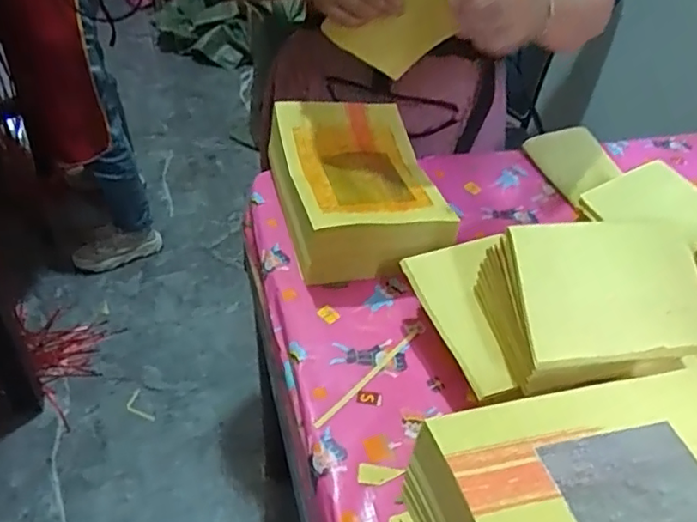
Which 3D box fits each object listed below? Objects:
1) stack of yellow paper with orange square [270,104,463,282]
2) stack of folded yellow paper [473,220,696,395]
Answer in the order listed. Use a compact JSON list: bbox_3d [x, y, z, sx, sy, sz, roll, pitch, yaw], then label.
[{"bbox_3d":[0.009,-0.088,0.716,0.176,0.088,0.223,-6,44,-10],"label":"stack of yellow paper with orange square"},{"bbox_3d":[0.211,0.036,0.519,0.163,0.092,0.128,-2,43,-6],"label":"stack of folded yellow paper"}]

